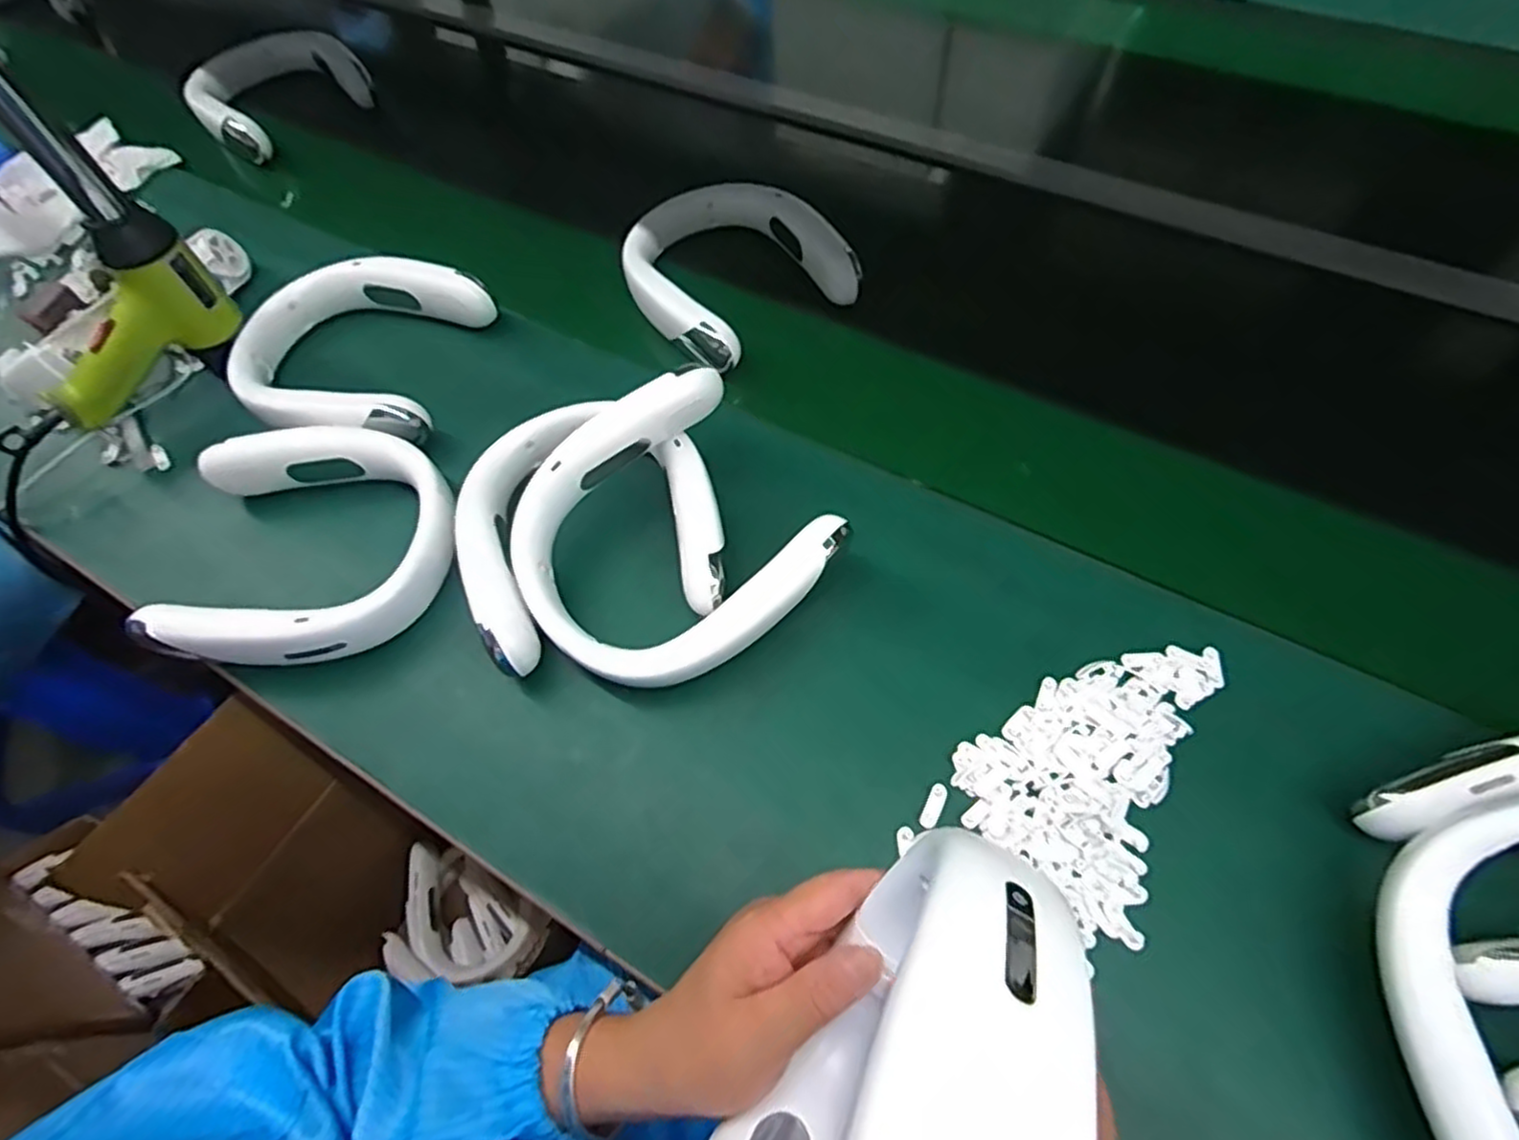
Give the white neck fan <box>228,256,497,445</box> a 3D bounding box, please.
[{"bbox_3d":[-0.358,-0.190,0.642,0.197,0.056,0.193,10,64,9],"label":"white neck fan"}]

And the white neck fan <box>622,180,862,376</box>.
[{"bbox_3d":[-0.031,-0.292,0.680,0.184,0.043,0.213,-33,65,-13],"label":"white neck fan"}]

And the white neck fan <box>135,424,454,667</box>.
[{"bbox_3d":[-0.335,-0.019,0.544,0.204,0.057,0.191,-2,62,3],"label":"white neck fan"}]

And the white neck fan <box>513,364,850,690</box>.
[{"bbox_3d":[-0.066,-0.023,0.506,0.200,0.052,0.191,-36,77,-2],"label":"white neck fan"}]

